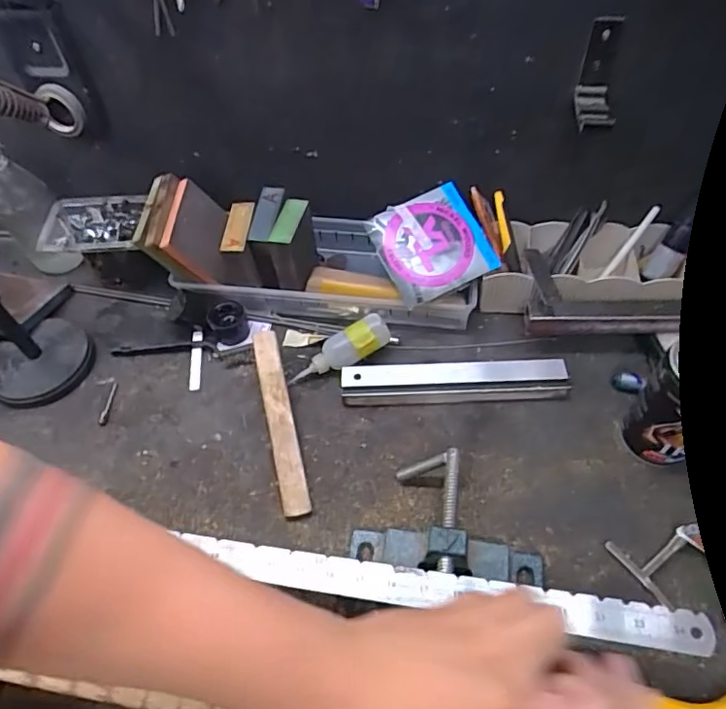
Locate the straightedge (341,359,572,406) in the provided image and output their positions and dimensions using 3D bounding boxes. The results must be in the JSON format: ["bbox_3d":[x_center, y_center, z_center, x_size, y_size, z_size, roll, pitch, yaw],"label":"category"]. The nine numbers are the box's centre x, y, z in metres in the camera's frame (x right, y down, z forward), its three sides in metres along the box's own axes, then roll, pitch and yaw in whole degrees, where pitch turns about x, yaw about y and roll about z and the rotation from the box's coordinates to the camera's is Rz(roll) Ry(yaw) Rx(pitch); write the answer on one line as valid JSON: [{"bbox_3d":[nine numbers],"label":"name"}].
[{"bbox_3d":[0.094,0.029,0.570,0.226,0.019,0.038,-2,53,3],"label":"straightedge"}]

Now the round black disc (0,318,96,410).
[{"bbox_3d":[-0.363,0.006,0.615,0.110,0.023,0.114,-2,53,3],"label":"round black disc"}]

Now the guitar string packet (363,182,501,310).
[{"bbox_3d":[0.075,-0.118,0.592,0.111,0.016,0.107,-25,78,-6],"label":"guitar string packet"}]

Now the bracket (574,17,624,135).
[{"bbox_3d":[0.200,-0.235,0.463,0.028,0.064,0.066,7,54,10],"label":"bracket"}]

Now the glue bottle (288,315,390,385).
[{"bbox_3d":[-0.025,-0.001,0.590,0.113,0.038,0.031,-31,56,2],"label":"glue bottle"}]

